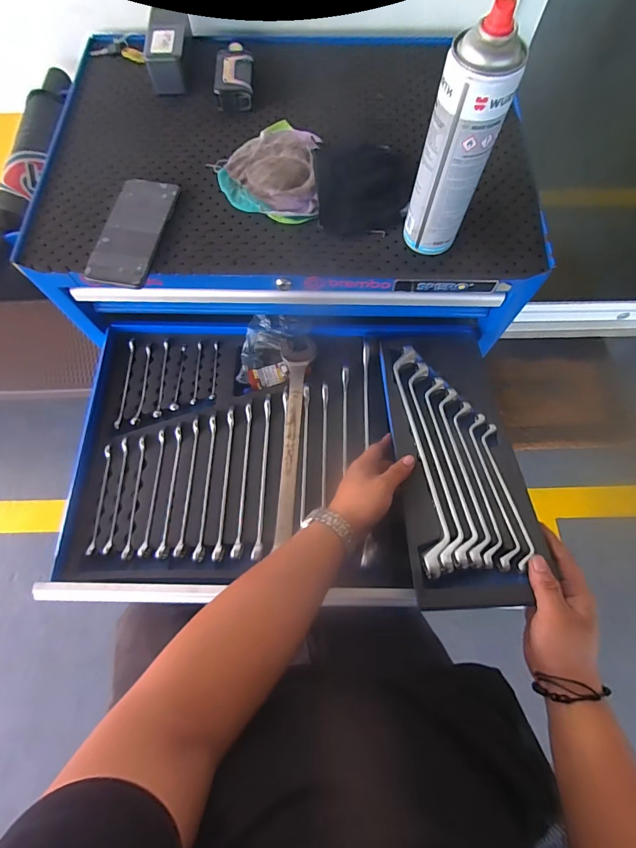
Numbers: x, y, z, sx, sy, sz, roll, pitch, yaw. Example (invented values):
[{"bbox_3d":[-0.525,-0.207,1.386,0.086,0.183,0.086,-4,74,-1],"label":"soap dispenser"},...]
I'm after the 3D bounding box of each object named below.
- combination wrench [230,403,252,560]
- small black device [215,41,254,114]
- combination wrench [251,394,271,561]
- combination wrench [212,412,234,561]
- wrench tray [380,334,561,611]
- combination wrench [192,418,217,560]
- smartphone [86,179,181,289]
[{"bbox_3d":[-0.108,0.076,0.555,0.014,0.023,0.218,1,69,0],"label":"combination wrench"},{"bbox_3d":[-0.123,-0.516,0.580,0.054,0.032,0.107,-2,69,-1],"label":"small black device"},{"bbox_3d":[-0.078,0.071,0.556,0.014,0.021,0.232,2,69,1],"label":"combination wrench"},{"bbox_3d":[-0.132,0.082,0.559,0.013,0.026,0.215,2,69,0],"label":"combination wrench"},{"bbox_3d":[0.172,0.031,0.501,0.141,0.042,0.367,0,60,0],"label":"wrench tray"},{"bbox_3d":[-0.160,0.088,0.556,0.014,0.024,0.203,0,69,0],"label":"combination wrench"},{"bbox_3d":[-0.233,-0.245,0.492,0.075,0.013,0.160,11,70,4],"label":"smartphone"}]

